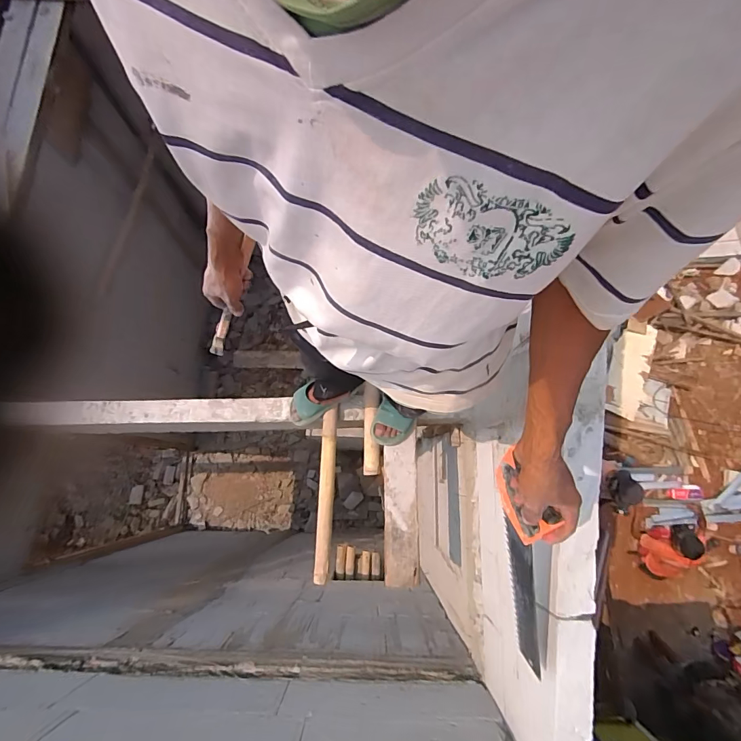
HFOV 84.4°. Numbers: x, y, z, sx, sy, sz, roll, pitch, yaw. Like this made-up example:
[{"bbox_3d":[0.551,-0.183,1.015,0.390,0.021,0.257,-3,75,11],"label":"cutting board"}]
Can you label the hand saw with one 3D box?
[{"bbox_3d":[0.268,0.362,0.699,0.024,0.118,0.561,-17,119,-4],"label":"hand saw"}]

